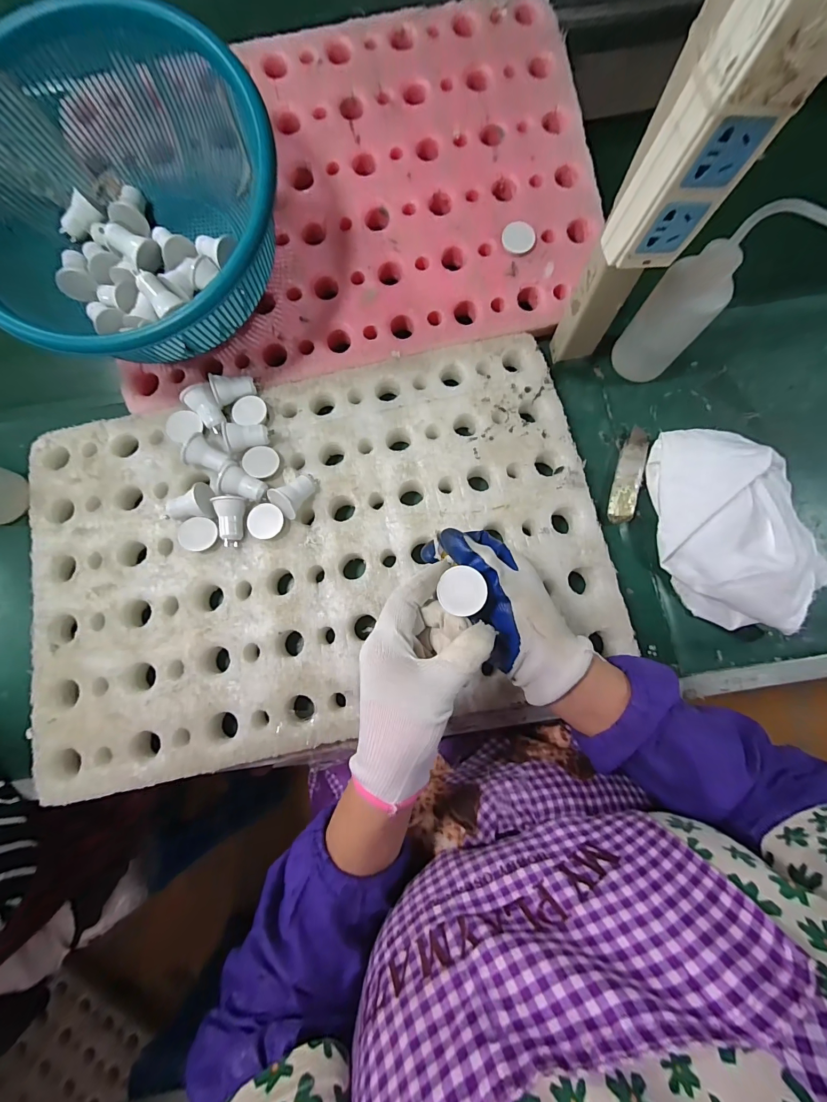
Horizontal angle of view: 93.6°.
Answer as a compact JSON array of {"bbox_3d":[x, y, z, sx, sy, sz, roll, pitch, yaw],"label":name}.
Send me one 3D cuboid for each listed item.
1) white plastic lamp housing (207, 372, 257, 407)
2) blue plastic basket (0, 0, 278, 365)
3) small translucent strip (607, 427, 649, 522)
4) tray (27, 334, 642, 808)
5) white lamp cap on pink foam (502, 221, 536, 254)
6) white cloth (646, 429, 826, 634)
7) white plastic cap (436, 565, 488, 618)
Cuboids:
[{"bbox_3d":[-0.183,-0.165,0.398,0.038,0.028,0.026,-12,79,-3],"label":"white plastic lamp housing"},{"bbox_3d":[-0.265,-0.307,0.360,0.280,0.129,0.263,-35,80,-7],"label":"blue plastic basket"},{"bbox_3d":[0.231,-0.081,0.418,0.028,0.008,0.106,15,79,2],"label":"small translucent strip"},{"bbox_3d":[-0.096,-0.001,0.390,0.546,0.037,0.376,-11,79,-3],"label":"tray"},{"bbox_3d":[0.113,-0.337,0.418,0.036,0.008,0.031,20,106,-2],"label":"white lamp cap on pink foam"},{"bbox_3d":[0.320,-0.027,0.383,0.128,0.054,0.199,-4,79,-2],"label":"white cloth"},{"bbox_3d":[0.034,0.029,0.274,0.030,0.004,0.033,0,91,14],"label":"white plastic cap"}]

